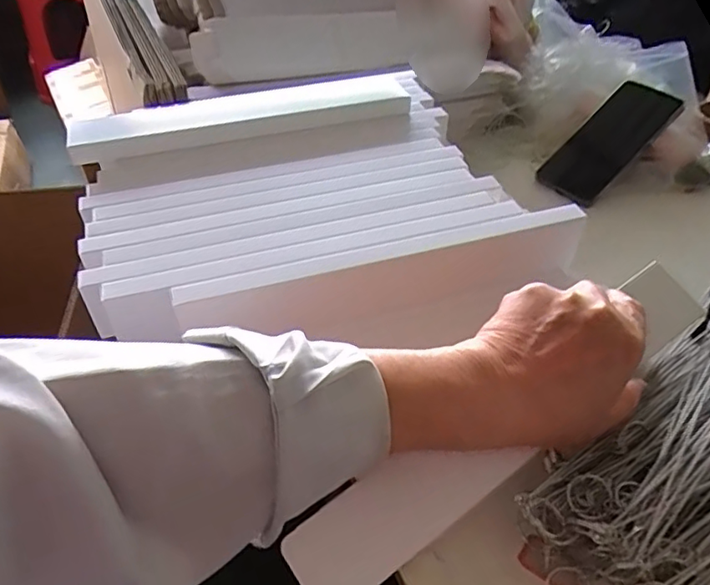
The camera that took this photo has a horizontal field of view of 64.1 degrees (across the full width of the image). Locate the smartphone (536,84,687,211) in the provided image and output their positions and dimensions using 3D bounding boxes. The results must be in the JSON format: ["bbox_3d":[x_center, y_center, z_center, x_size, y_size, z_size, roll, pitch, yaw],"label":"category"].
[{"bbox_3d":[0.285,-0.169,0.642,0.152,0.013,0.078,-47,58,4],"label":"smartphone"}]

